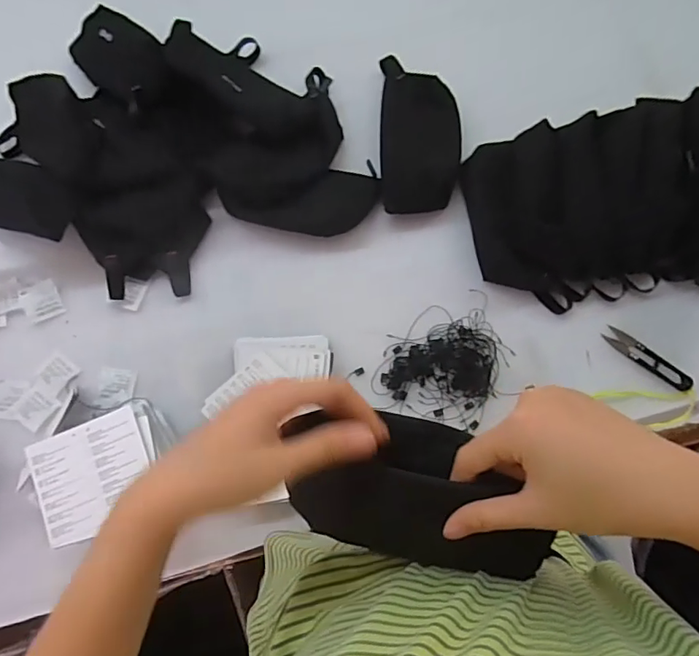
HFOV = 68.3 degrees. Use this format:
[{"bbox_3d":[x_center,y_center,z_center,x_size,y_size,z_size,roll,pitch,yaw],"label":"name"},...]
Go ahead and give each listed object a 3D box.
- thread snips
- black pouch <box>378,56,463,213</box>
[{"bbox_3d":[0.330,0.034,0.570,0.102,0.015,0.023,39,79,9],"label":"thread snips"},{"bbox_3d":[0.087,-0.242,0.636,0.097,0.019,0.202,1,76,-1],"label":"black pouch"}]

